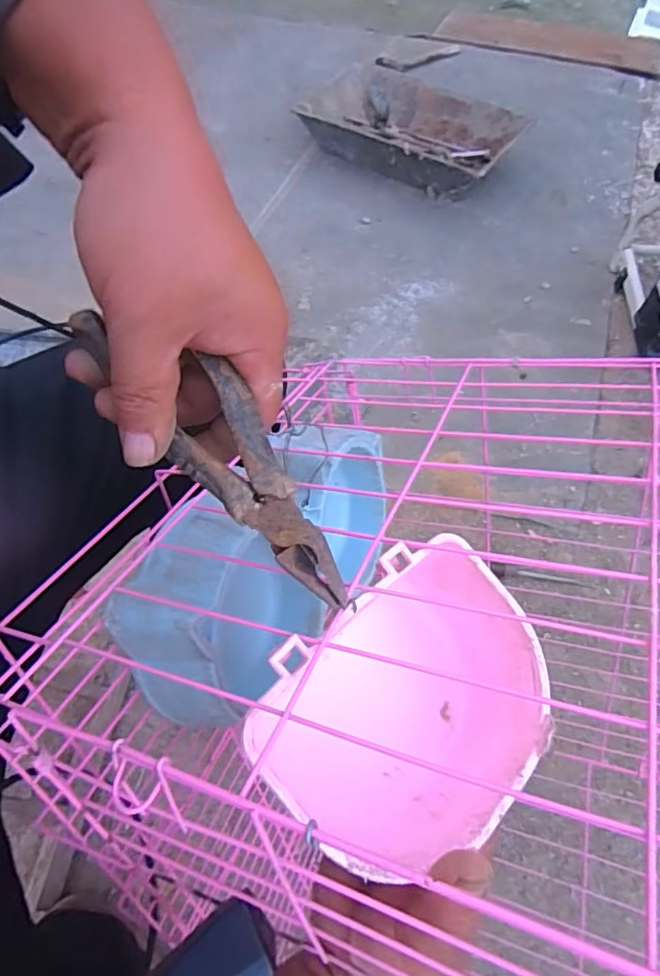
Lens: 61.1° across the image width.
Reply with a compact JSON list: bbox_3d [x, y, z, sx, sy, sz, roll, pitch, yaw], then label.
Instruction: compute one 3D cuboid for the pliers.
[{"bbox_3d":[-0.045,-0.018,0.240,0.038,0.017,0.166,-40,90,-18],"label":"pliers"}]

